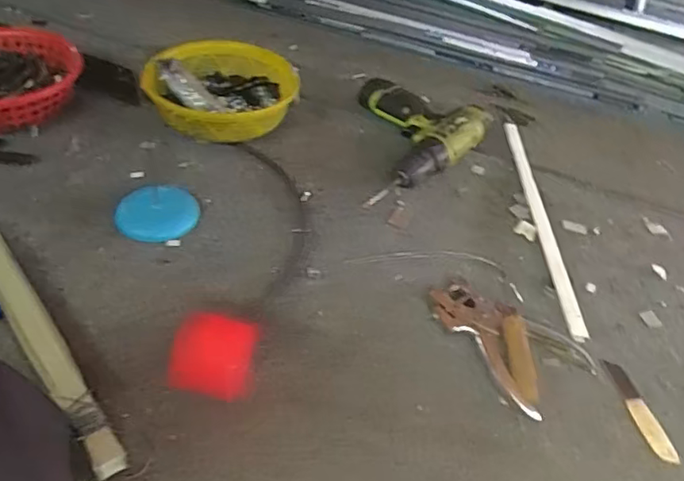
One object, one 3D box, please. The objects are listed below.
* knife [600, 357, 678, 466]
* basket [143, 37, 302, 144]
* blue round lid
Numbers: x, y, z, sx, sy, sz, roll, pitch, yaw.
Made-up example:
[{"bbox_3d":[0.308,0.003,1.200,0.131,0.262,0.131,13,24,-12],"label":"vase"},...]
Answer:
[{"bbox_3d":[0.272,0.153,0.525,0.021,0.008,0.103,-2,45,-9],"label":"knife"},{"bbox_3d":[-0.148,-0.191,0.729,0.169,0.060,0.167,9,43,0],"label":"basket"},{"bbox_3d":[-0.197,-0.032,0.613,0.082,0.016,0.082,5,43,-5],"label":"blue round lid"}]

